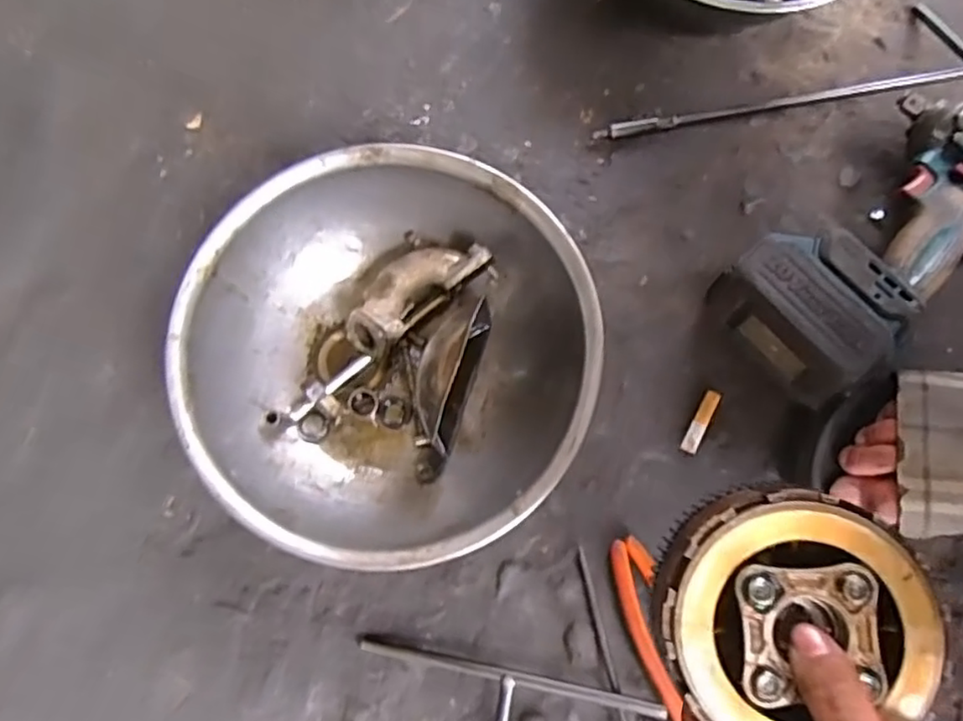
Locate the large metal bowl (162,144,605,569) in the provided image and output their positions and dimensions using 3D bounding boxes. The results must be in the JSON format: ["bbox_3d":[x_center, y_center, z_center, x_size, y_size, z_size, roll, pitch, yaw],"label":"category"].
[{"bbox_3d":[-0.060,-0.002,0.440,0.252,0.083,0.254,0,75,-1],"label":"large metal bowl"}]

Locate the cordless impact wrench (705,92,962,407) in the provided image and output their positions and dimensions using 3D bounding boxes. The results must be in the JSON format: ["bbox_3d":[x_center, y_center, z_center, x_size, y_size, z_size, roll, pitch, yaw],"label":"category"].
[{"bbox_3d":[0.286,-0.082,0.473,0.248,0.077,0.125,-38,79,-10],"label":"cordless impact wrench"}]

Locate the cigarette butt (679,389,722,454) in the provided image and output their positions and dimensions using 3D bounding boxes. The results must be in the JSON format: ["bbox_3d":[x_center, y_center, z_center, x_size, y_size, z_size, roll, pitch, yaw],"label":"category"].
[{"bbox_3d":[0.160,0.045,0.480,0.012,0.004,0.049,28,76,6],"label":"cigarette butt"}]

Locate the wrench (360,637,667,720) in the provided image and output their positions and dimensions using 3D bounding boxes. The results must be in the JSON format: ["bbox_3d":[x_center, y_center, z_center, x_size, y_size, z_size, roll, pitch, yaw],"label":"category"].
[{"bbox_3d":[-0.009,0.334,0.385,0.188,0.021,0.285,11,75,1],"label":"wrench"}]

